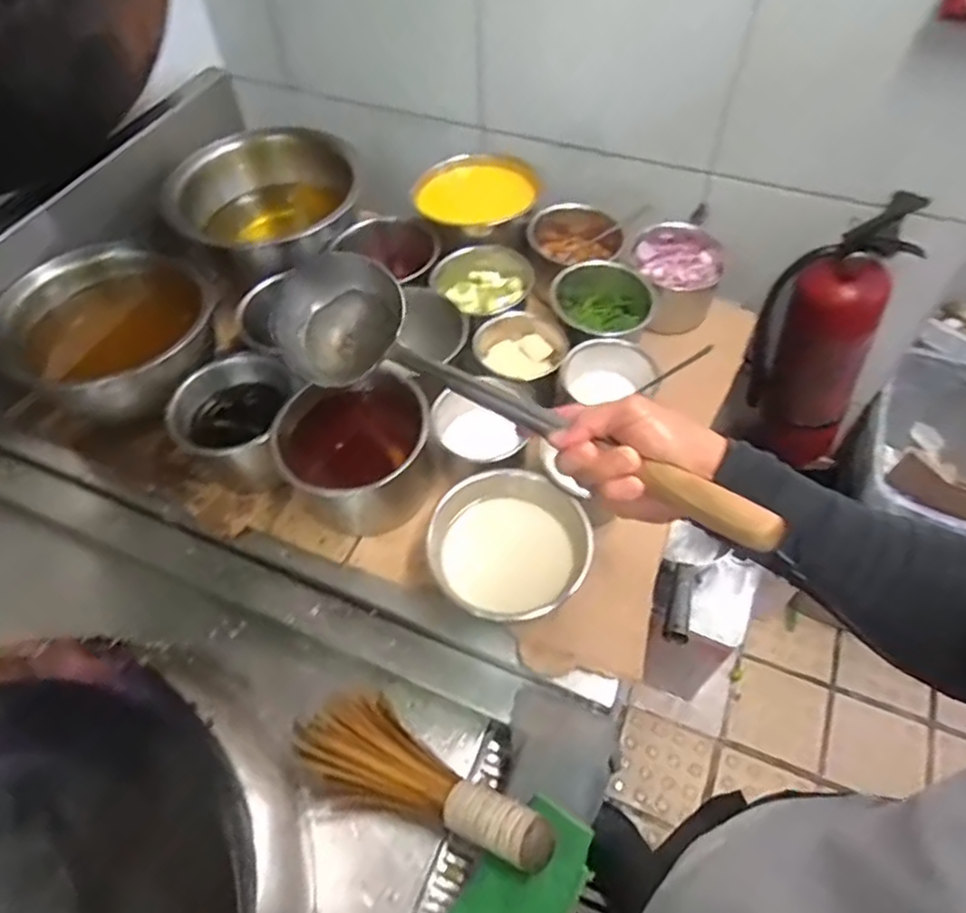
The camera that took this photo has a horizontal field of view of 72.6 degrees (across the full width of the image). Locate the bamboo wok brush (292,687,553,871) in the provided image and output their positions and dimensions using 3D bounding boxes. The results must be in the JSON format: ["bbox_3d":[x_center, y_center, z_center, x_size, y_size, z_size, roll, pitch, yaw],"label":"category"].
[{"bbox_3d":[-0.056,0.325,0.664,0.283,0.070,0.094,12,54,33],"label":"bamboo wok brush"}]

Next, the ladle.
[{"bbox_3d":[0.000,-0.064,0.585,0.538,0.103,0.113,27,59,36],"label":"ladle"}]

